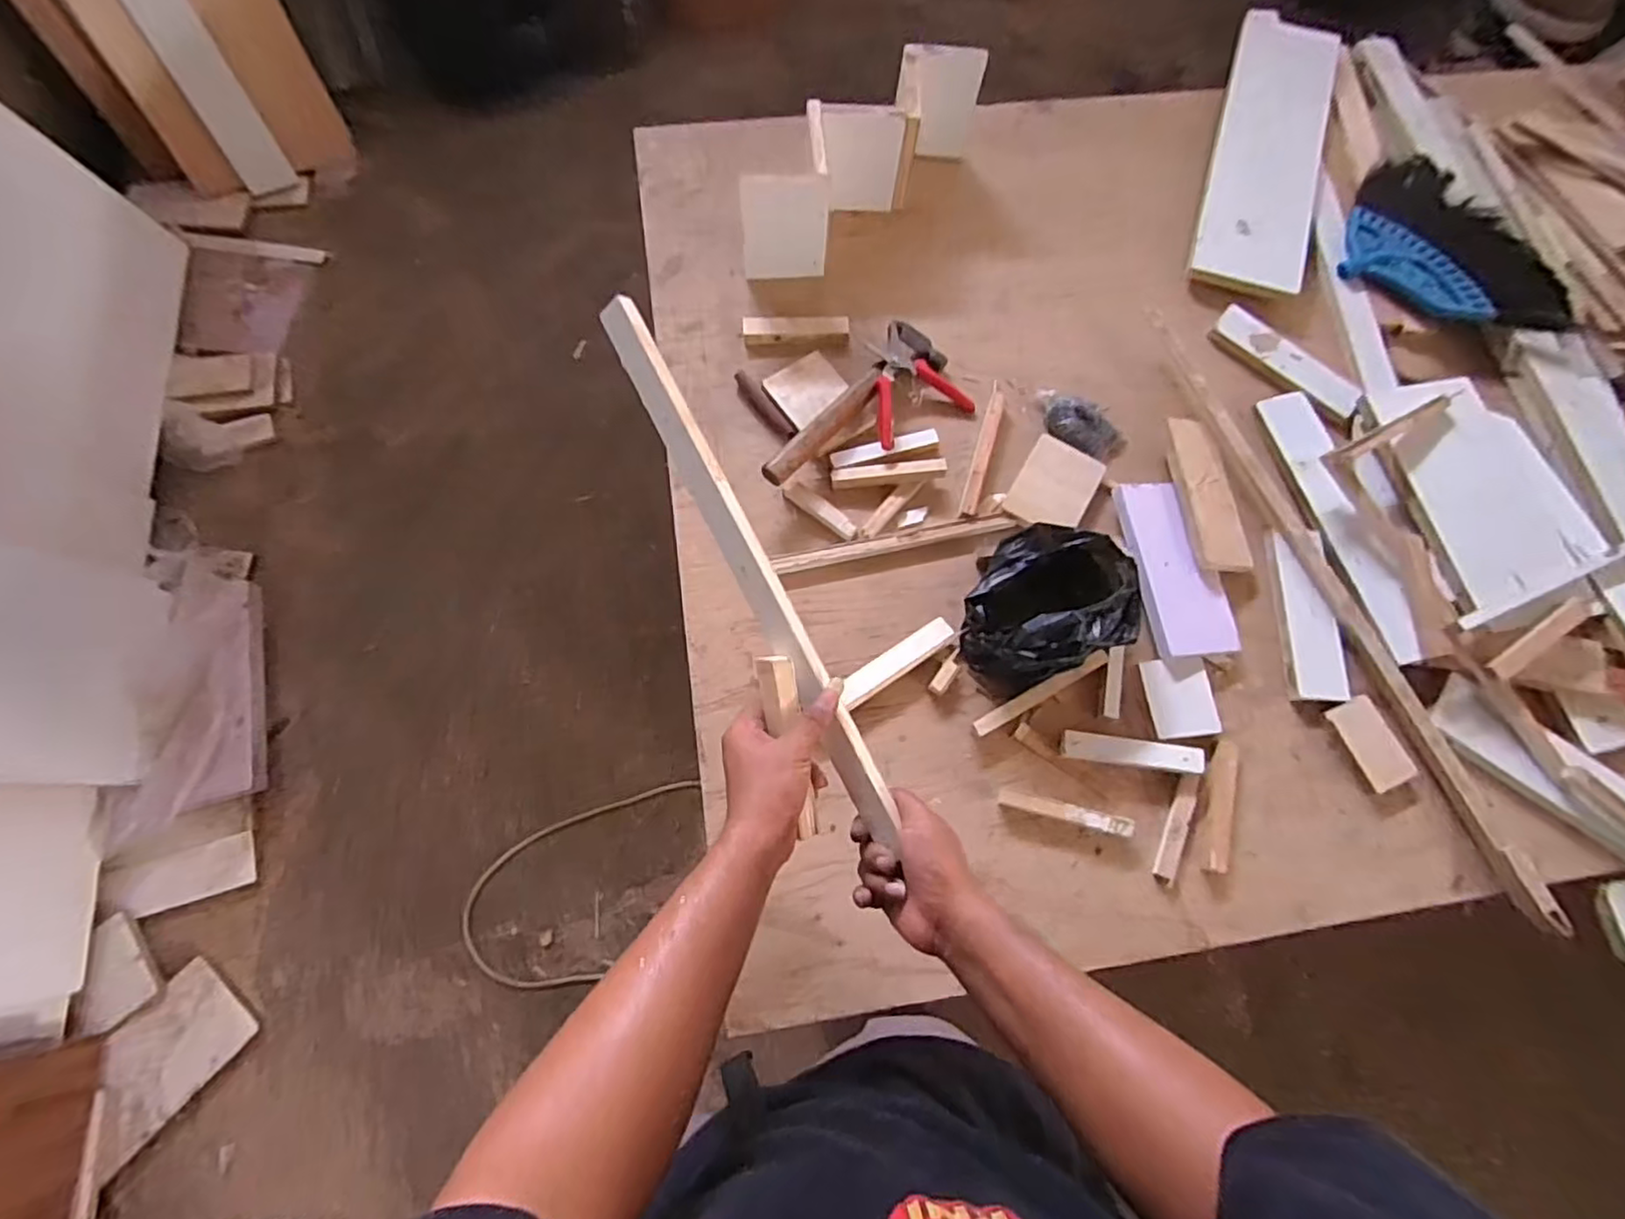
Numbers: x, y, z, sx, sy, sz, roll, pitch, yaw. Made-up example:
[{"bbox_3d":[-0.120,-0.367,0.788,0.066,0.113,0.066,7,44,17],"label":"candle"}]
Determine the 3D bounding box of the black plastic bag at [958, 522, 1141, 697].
[{"bbox_3d":[0.265,-0.013,0.789,0.194,0.097,0.164,-22,75,-10],"label":"black plastic bag"}]

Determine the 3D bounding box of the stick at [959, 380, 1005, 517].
[{"bbox_3d":[0.219,-0.207,0.890,0.020,0.011,0.200,16,74,4],"label":"stick"}]

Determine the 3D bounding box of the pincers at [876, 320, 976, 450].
[{"bbox_3d":[0.115,-0.299,0.908,0.146,0.039,0.157,-29,76,-9],"label":"pincers"}]

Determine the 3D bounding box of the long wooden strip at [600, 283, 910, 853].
[{"bbox_3d":[-0.049,-0.034,0.564,0.031,0.024,0.475,-27,87,-8],"label":"long wooden strip"}]

